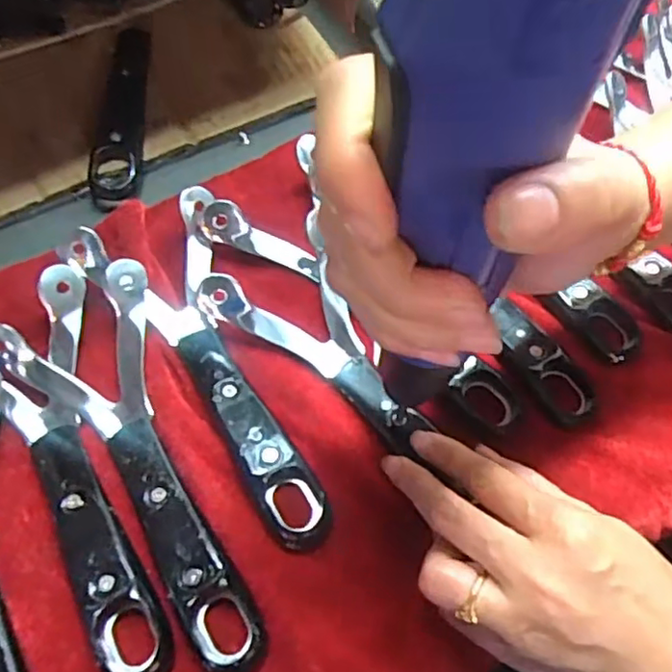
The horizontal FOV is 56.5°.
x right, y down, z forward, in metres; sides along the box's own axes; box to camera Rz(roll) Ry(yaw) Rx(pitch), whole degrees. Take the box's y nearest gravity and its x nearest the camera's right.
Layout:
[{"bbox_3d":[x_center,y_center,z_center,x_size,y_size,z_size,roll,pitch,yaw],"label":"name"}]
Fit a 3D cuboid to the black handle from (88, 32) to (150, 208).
[{"bbox_3d":[-0.138,-0.146,0.406,0.029,0.010,0.141,1,63,-1],"label":"black handle"}]

